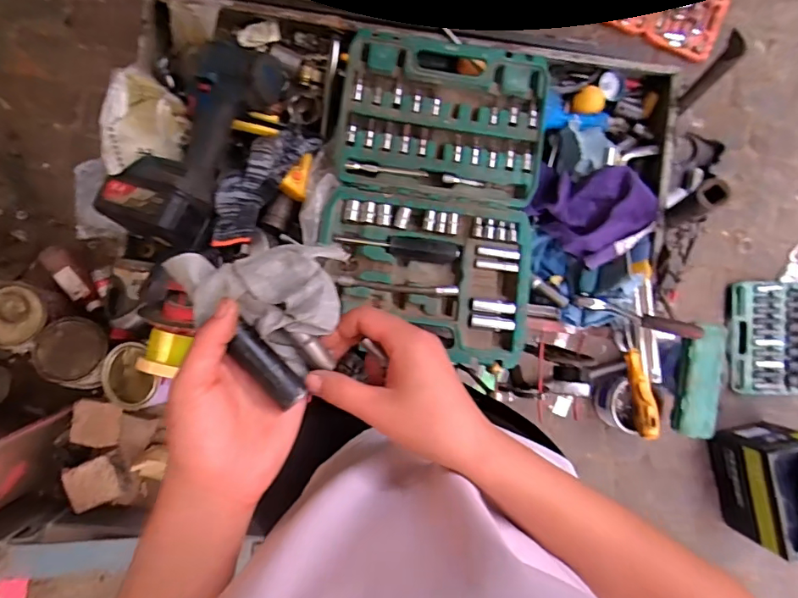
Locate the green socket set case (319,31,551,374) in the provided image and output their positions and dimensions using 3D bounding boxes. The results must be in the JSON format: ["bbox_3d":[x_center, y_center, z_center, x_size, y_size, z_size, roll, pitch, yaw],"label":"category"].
[{"bbox_3d":[0.041,-0.127,0.581,0.250,0.052,0.375,8,90,-3],"label":"green socket set case"}]

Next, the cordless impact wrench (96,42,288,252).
[{"bbox_3d":[-0.236,-0.184,0.558,0.117,0.076,0.250,24,76,-5],"label":"cordless impact wrench"}]

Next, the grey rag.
[{"bbox_3d":[-0.091,-0.010,0.329,0.118,0.048,0.086,31,90,-5],"label":"grey rag"}]

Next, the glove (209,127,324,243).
[{"bbox_3d":[-0.171,-0.139,0.580,0.058,0.066,0.172,38,87,-1],"label":"glove"}]

